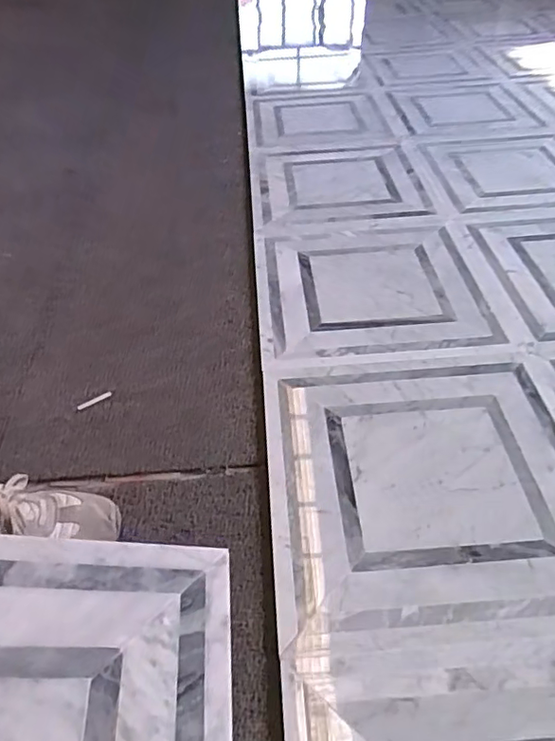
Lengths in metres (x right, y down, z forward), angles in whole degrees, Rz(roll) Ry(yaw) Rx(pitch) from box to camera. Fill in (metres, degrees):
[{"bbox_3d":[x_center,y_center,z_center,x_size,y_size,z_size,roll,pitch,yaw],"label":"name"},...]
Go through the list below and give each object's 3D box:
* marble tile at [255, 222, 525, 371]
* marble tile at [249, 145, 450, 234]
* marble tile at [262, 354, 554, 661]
[{"bbox_3d":[0.160,-0.158,0.984,0.386,0.015,0.401,-5,44,0],"label":"marble tile"},{"bbox_3d":[0.136,-0.447,1.299,0.387,0.029,0.443,-4,44,2],"label":"marble tile"},{"bbox_3d":[0.187,0.122,0.685,0.393,0.015,0.392,-5,44,1],"label":"marble tile"}]

